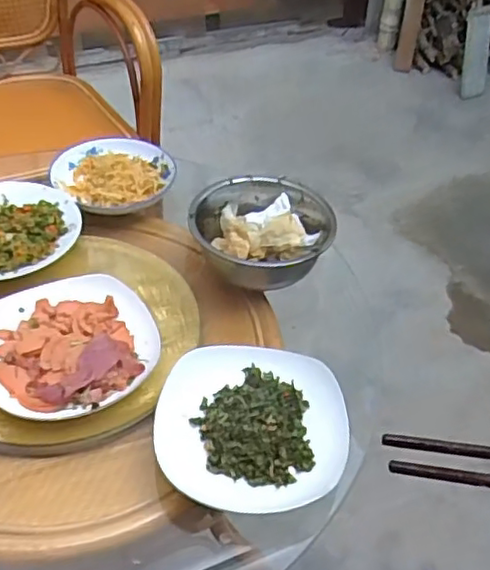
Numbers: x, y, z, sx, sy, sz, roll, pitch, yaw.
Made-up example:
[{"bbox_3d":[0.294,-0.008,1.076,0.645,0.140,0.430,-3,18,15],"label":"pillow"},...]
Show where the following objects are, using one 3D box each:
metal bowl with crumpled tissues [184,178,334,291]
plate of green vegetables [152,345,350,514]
[{"bbox_3d":[0.026,-0.071,0.842,0.179,0.067,0.156,19,46,16],"label":"metal bowl with crumpled tissues"},{"bbox_3d":[0.007,0.138,0.640,0.186,0.038,0.174,6,44,3],"label":"plate of green vegetables"}]

